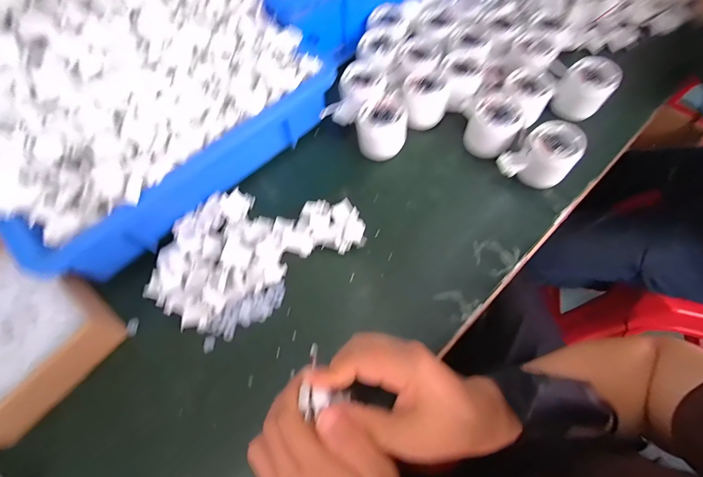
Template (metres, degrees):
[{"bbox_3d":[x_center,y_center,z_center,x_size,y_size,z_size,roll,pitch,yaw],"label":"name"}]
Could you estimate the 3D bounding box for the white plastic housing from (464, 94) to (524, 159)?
[{"bbox_3d":[0.178,-0.141,0.415,0.055,0.051,0.057,-1,64,1],"label":"white plastic housing"}]

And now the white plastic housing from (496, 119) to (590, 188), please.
[{"bbox_3d":[0.222,-0.091,0.391,0.079,0.053,0.062,-28,68,-10],"label":"white plastic housing"}]

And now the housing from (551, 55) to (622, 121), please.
[{"bbox_3d":[0.301,-0.194,0.430,0.058,0.053,0.056,-1,64,1],"label":"housing"}]

